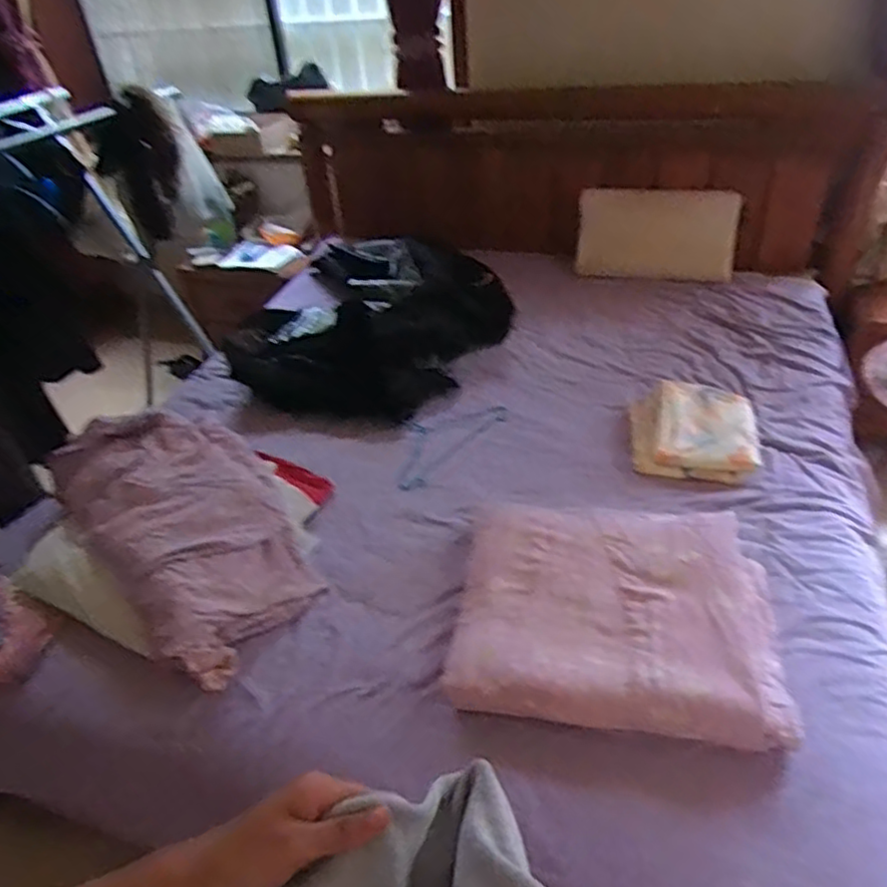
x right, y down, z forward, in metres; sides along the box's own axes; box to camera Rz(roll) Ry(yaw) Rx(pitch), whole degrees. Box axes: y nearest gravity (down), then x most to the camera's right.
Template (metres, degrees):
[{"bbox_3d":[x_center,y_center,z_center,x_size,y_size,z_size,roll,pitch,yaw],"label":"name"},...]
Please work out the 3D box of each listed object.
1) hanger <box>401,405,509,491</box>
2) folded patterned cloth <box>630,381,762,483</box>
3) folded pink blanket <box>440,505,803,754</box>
[{"bbox_3d":[-0.020,-0.023,1.699,0.198,0.015,0.406,22,45,32],"label":"hanger"},{"bbox_3d":[0.583,-0.038,1.597,0.286,0.061,0.310,4,38,12],"label":"folded patterned cloth"},{"bbox_3d":[0.292,0.279,1.185,0.535,0.097,0.475,4,38,12],"label":"folded pink blanket"}]

